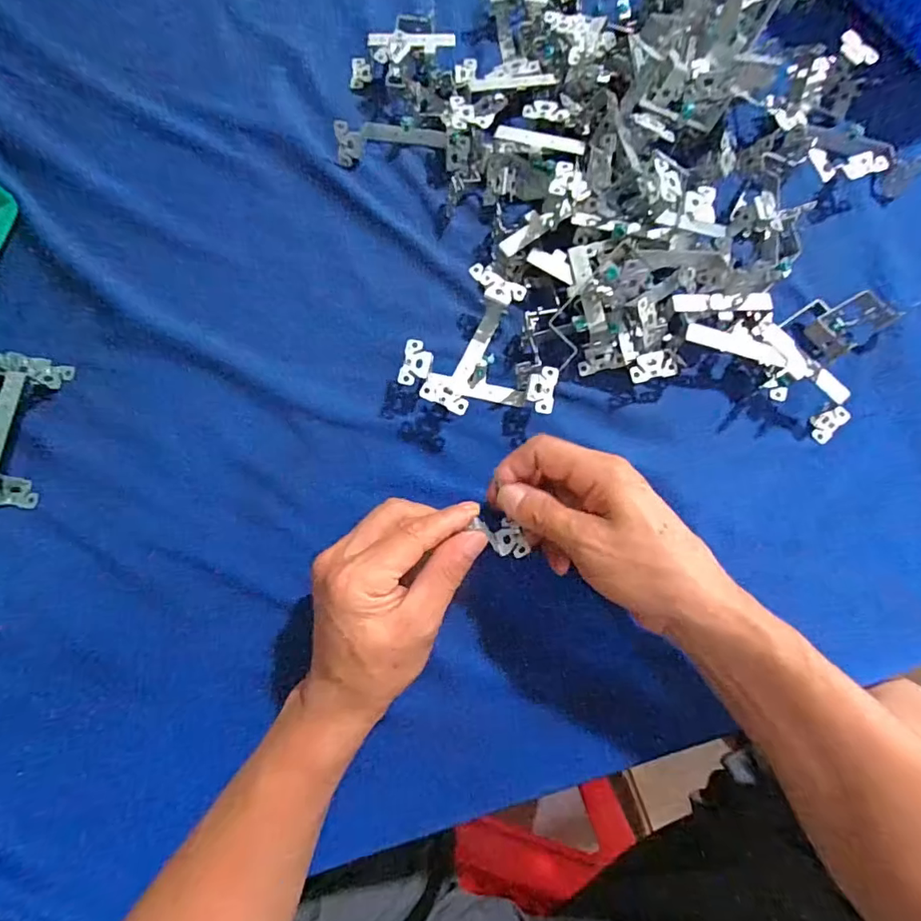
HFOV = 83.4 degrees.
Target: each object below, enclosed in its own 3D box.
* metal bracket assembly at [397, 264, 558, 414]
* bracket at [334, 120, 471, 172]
[{"bbox_3d":[0.024,-0.075,0.370,0.104,0.028,0.111,33,79,7],"label":"metal bracket assembly"},{"bbox_3d":[-0.045,-0.256,0.415,0.106,0.024,0.035,7,77,1],"label":"bracket"}]

